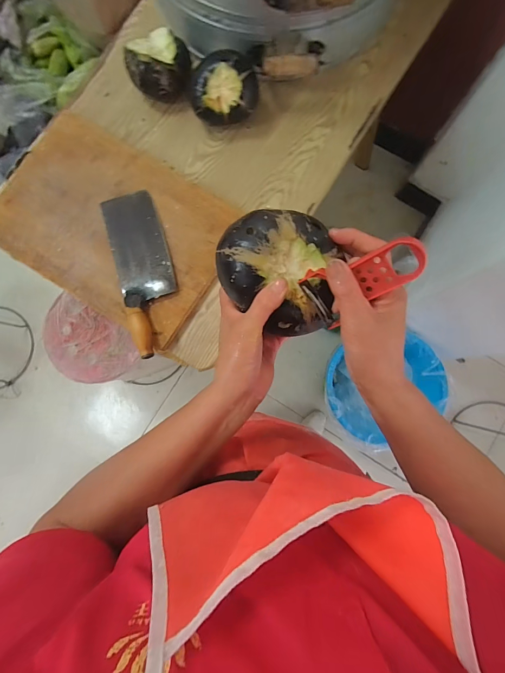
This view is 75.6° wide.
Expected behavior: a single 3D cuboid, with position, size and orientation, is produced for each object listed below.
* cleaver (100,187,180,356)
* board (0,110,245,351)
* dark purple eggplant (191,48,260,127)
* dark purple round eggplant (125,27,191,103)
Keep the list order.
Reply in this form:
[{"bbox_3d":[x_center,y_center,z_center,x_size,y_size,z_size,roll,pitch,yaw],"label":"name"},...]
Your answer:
[{"bbox_3d":[-0.207,-0.129,0.619,0.103,0.032,0.321,-16,83,-1],"label":"cleaver"},{"bbox_3d":[-0.280,-0.229,0.656,0.468,0.026,0.315,32,85,5],"label":"board"},{"bbox_3d":[-0.058,-0.480,0.635,0.135,0.095,0.096,-17,83,-1],"label":"dark purple eggplant"},{"bbox_3d":[-0.190,-0.559,0.668,0.128,0.080,0.137,0,83,1],"label":"dark purple round eggplant"}]

